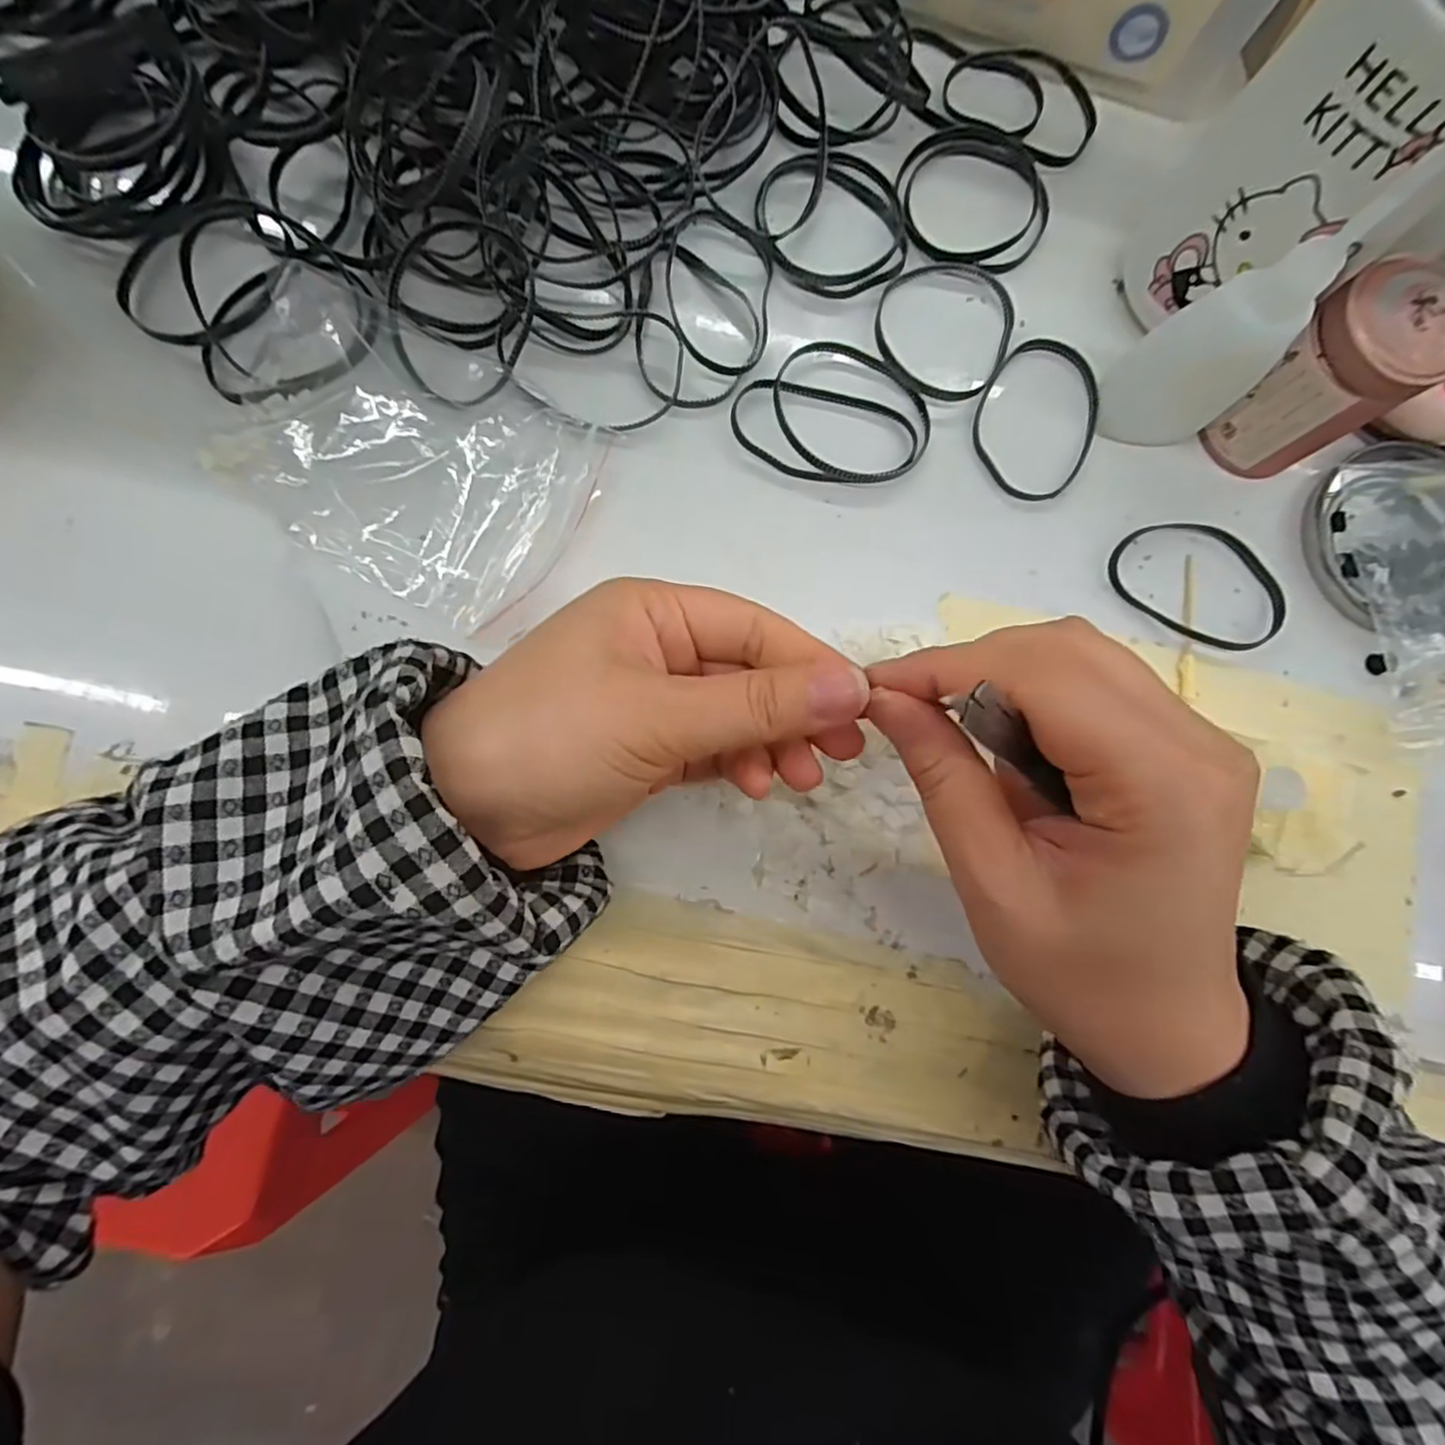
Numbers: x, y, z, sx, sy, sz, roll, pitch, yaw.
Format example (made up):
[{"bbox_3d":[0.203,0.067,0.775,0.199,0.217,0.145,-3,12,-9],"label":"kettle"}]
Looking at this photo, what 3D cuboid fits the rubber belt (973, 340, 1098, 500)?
[{"bbox_3d":[0.129,-0.124,0.271,0.050,0.004,0.069,32,78,-4],"label":"rubber belt"}]

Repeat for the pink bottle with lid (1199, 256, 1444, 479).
[{"bbox_3d":[0.220,-0.126,0.245,0.041,0.063,0.043,0,84,-4],"label":"pink bottle with lid"}]

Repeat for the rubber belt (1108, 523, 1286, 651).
[{"bbox_3d":[0.190,-0.057,0.266,0.071,0.005,0.046,30,78,-4],"label":"rubber belt"}]

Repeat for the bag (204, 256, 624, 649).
[{"bbox_3d":[-0.113,-0.097,0.238,0.137,0.025,0.092,29,78,-5],"label":"bag"}]

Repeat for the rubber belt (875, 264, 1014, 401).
[{"bbox_3d":[0.090,-0.159,0.271,0.056,0.005,0.059,1,82,-10],"label":"rubber belt"}]

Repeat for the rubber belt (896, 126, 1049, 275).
[{"bbox_3d":[0.104,-0.219,0.278,0.063,0.006,0.065,-2,83,-10],"label":"rubber belt"}]

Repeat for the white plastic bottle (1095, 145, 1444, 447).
[{"bbox_3d":[0.176,-0.133,0.225,0.034,0.104,0.037,-32,89,-12],"label":"white plastic bottle"}]

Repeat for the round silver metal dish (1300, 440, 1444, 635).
[{"bbox_3d":[0.276,-0.075,0.269,0.076,0.009,0.077,-8,84,-11],"label":"round silver metal dish"}]

